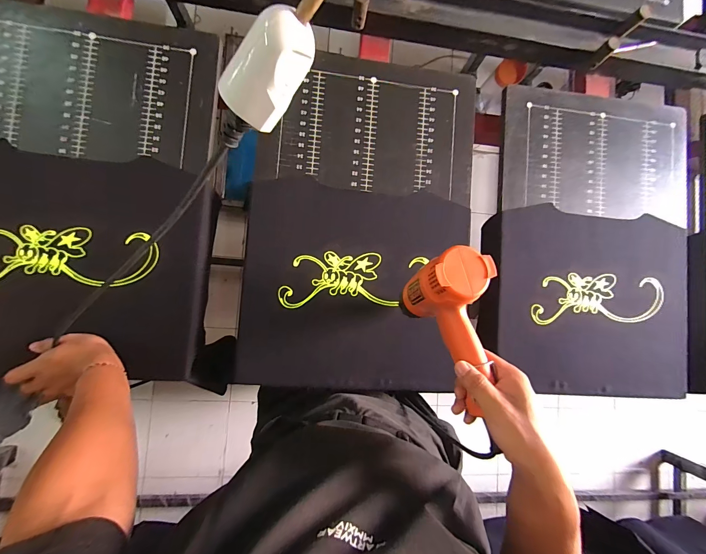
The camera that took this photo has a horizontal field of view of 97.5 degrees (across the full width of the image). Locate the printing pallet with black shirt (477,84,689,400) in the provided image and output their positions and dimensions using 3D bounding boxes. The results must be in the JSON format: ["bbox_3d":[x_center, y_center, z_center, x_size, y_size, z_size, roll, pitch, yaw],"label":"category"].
[{"bbox_3d":[0.479,-0.077,0.617,0.406,0.051,0.595,7,84,-8],"label":"printing pallet with black shirt"}]

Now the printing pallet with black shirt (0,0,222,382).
[{"bbox_3d":[-0.453,-0.136,0.522,0.409,0.088,0.599,2,85,-8],"label":"printing pallet with black shirt"}]

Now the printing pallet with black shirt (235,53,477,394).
[{"bbox_3d":[0.021,-0.104,0.544,0.378,0.020,0.580,6,84,-8],"label":"printing pallet with black shirt"}]

